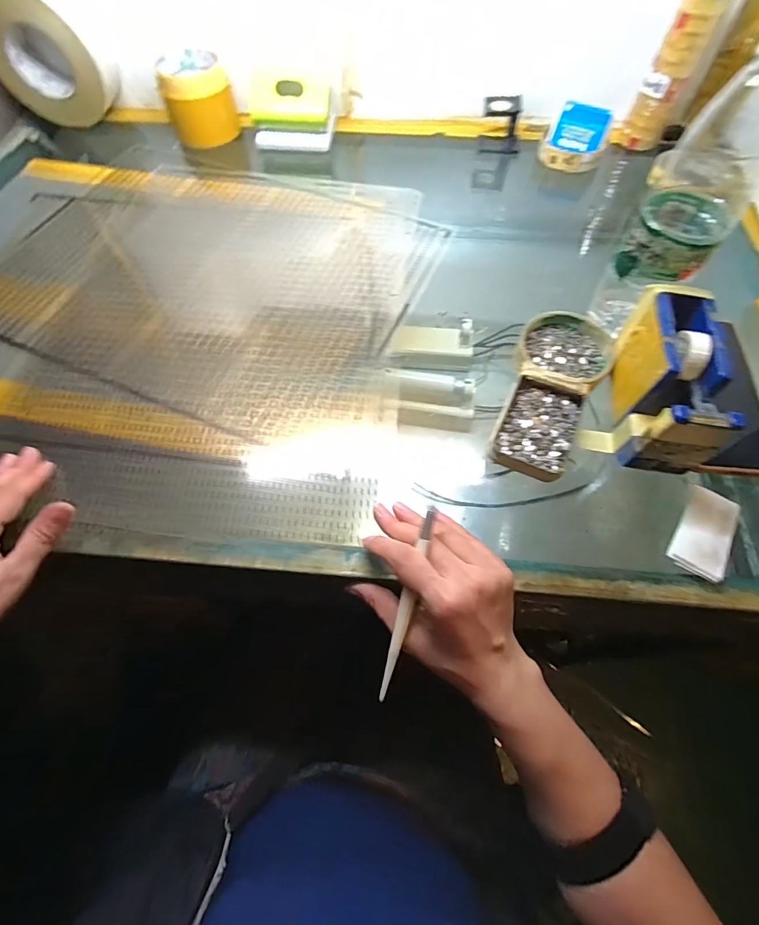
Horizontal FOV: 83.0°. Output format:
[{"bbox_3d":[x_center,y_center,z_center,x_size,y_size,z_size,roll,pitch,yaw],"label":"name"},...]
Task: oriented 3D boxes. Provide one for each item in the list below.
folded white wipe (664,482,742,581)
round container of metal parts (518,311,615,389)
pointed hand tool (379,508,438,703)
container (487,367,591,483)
[{"bbox_3d":[0.246,0.052,0.324,0.036,0.009,0.068,25,65,13],"label":"folded white wipe"},{"bbox_3d":[0.169,-0.103,0.390,0.080,0.012,0.078,0,62,1],"label":"round container of metal parts"},{"bbox_3d":[0.019,0.097,0.294,0.007,0.004,0.139,14,92,9],"label":"pointed hand tool"},{"bbox_3d":[0.135,-0.034,0.361,0.060,0.015,0.096,23,65,12],"label":"container"}]

